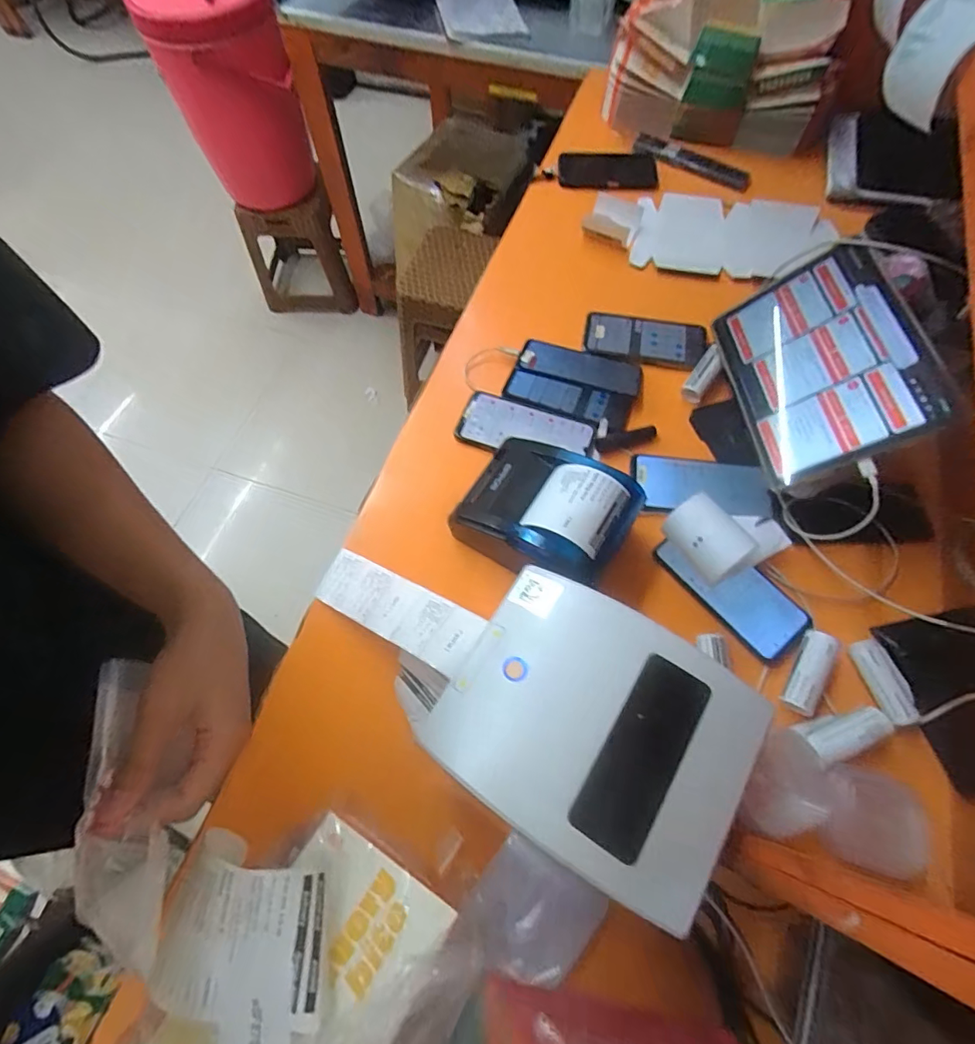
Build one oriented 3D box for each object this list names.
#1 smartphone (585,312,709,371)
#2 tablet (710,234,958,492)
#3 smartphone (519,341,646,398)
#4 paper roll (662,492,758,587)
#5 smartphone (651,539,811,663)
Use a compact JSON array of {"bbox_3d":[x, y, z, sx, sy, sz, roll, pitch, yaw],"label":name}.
[{"bbox_3d":[0.220,-0.256,0.693,0.163,0.014,0.078,10,72,9],"label":"smartphone"},{"bbox_3d":[0.358,-0.177,0.542,0.019,0.161,0.257,20,54,-40],"label":"tablet"},{"bbox_3d":[0.125,-0.210,0.662,0.160,0.013,0.067,18,67,9],"label":"smartphone"},{"bbox_3d":[0.234,0.021,0.530,0.070,0.061,0.086,-39,71,-16],"label":"paper roll"},{"bbox_3d":[0.268,0.070,0.538,0.069,0.011,0.162,-37,70,-15],"label":"smartphone"}]

